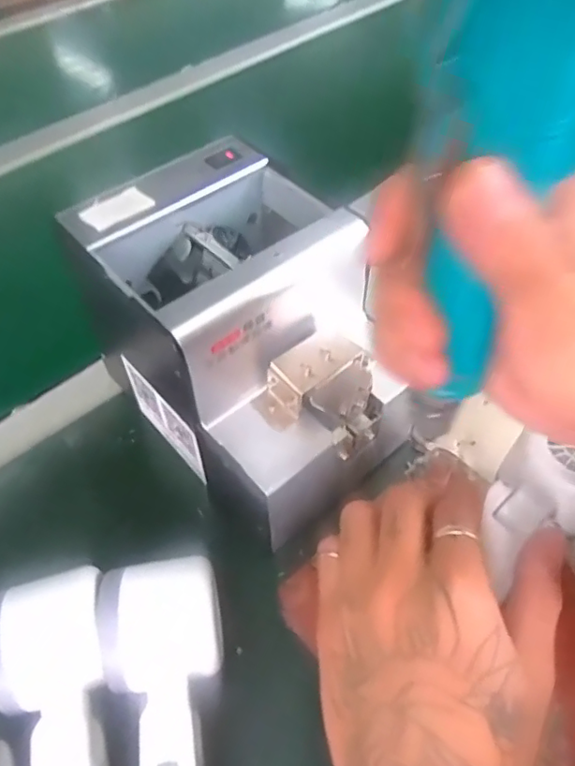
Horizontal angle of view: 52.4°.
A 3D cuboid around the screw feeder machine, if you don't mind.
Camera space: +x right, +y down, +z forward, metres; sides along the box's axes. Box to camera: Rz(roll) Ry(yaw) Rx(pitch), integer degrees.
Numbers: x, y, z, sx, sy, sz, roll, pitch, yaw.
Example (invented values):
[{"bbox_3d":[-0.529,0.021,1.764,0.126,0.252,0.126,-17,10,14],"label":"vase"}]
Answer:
[{"bbox_3d":[-0.018,-0.025,0.344,0.122,0.142,0.170,-35,58,-22],"label":"screw feeder machine"}]

